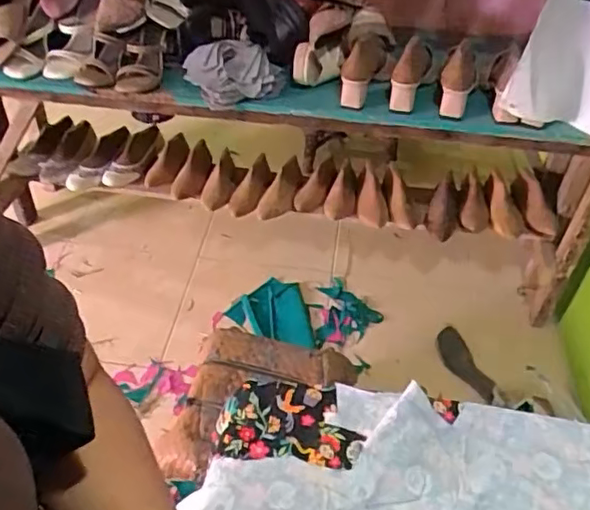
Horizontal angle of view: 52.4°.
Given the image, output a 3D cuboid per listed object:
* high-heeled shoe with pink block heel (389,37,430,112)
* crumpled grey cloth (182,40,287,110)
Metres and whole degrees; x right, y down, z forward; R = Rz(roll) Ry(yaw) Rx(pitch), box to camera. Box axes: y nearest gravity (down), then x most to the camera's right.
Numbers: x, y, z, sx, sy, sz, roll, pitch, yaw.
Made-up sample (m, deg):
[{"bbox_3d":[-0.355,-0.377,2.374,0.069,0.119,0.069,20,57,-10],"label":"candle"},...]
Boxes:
[{"bbox_3d":[0.235,-0.368,1.227,0.071,0.135,0.073,11,46,9],"label":"high-heeled shoe with pink block heel"},{"bbox_3d":[-0.126,-0.390,1.267,0.205,0.076,0.166,10,46,8],"label":"crumpled grey cloth"}]

